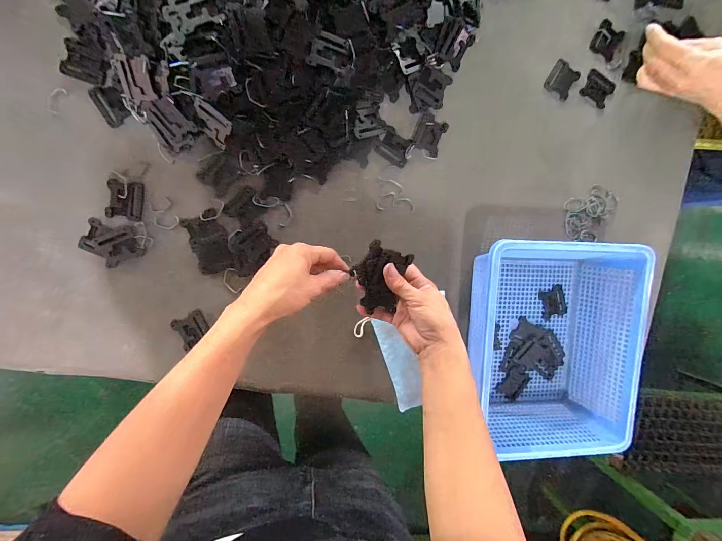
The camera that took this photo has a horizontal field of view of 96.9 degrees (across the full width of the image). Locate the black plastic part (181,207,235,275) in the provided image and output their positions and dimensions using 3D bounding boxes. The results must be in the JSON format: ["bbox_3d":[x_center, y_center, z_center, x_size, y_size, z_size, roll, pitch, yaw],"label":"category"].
[{"bbox_3d":[-0.212,-0.039,0.449,0.051,0.006,0.085,-18,98,-5],"label":"black plastic part"}]

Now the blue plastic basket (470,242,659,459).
[{"bbox_3d":[0.269,0.114,0.476,0.229,0.101,0.304,1,95,-8],"label":"blue plastic basket"}]

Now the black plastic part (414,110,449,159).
[{"bbox_3d":[0.101,-0.199,0.467,0.040,0.015,0.051,18,93,-9],"label":"black plastic part"}]

